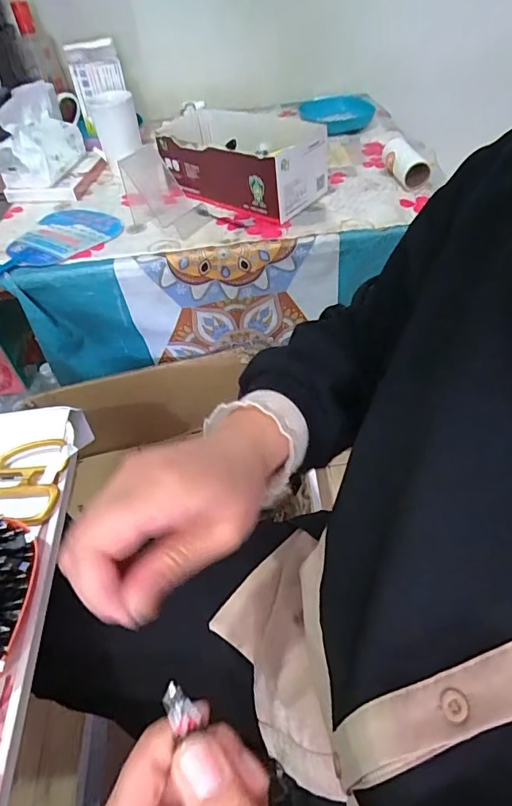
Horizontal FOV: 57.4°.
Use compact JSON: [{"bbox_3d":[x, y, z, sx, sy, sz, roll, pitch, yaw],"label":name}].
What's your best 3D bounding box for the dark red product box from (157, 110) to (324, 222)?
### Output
[{"bbox_3d":[-0.029,-0.377,0.734,0.263,0.095,0.139,26,55,26],"label":"dark red product box"}]

